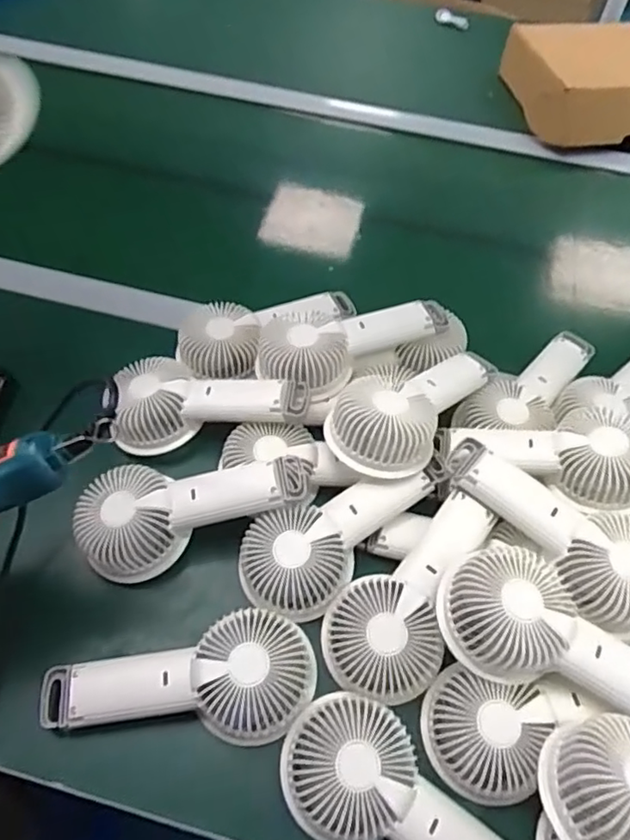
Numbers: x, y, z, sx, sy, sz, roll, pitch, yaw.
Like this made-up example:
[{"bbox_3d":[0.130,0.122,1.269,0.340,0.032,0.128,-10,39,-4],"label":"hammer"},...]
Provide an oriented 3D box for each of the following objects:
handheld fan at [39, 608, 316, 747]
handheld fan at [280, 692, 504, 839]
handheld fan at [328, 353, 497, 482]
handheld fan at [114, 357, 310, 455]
[{"bbox_3d":[-0.092,0.185,0.416,0.188,0.049,0.087,-9,58,-9],"label":"handheld fan"},{"bbox_3d":[0.063,0.248,0.375,0.187,0.039,0.084,29,60,15],"label":"handheld fan"},{"bbox_3d":[0.086,-0.014,0.511,0.166,0.056,0.087,-29,62,-34],"label":"handheld fan"},{"bbox_3d":[-0.095,-0.023,0.525,0.173,0.041,0.083,-6,57,-7],"label":"handheld fan"}]

